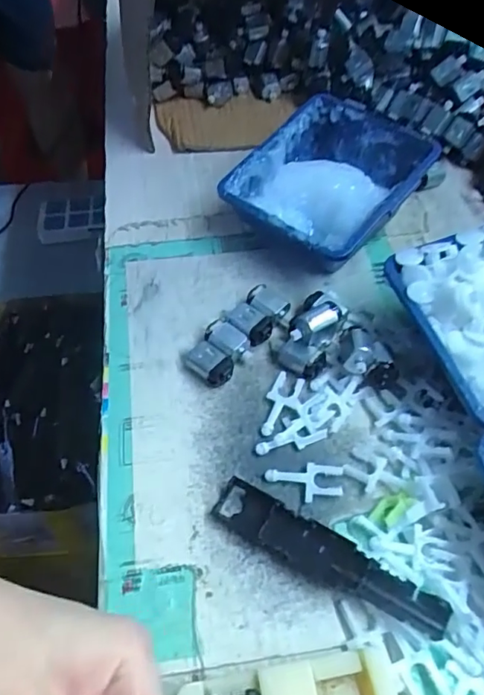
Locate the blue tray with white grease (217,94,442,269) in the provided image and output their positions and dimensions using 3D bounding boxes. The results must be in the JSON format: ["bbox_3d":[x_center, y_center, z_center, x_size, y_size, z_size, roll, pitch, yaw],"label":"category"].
[{"bbox_3d":[0.062,-0.115,0.385,0.110,0.053,0.128,38,65,25],"label":"blue tray with white grease"}]

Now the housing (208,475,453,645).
[{"bbox_3d":[0.039,0.102,0.260,0.119,0.012,0.022,26,60,20],"label":"housing"}]

